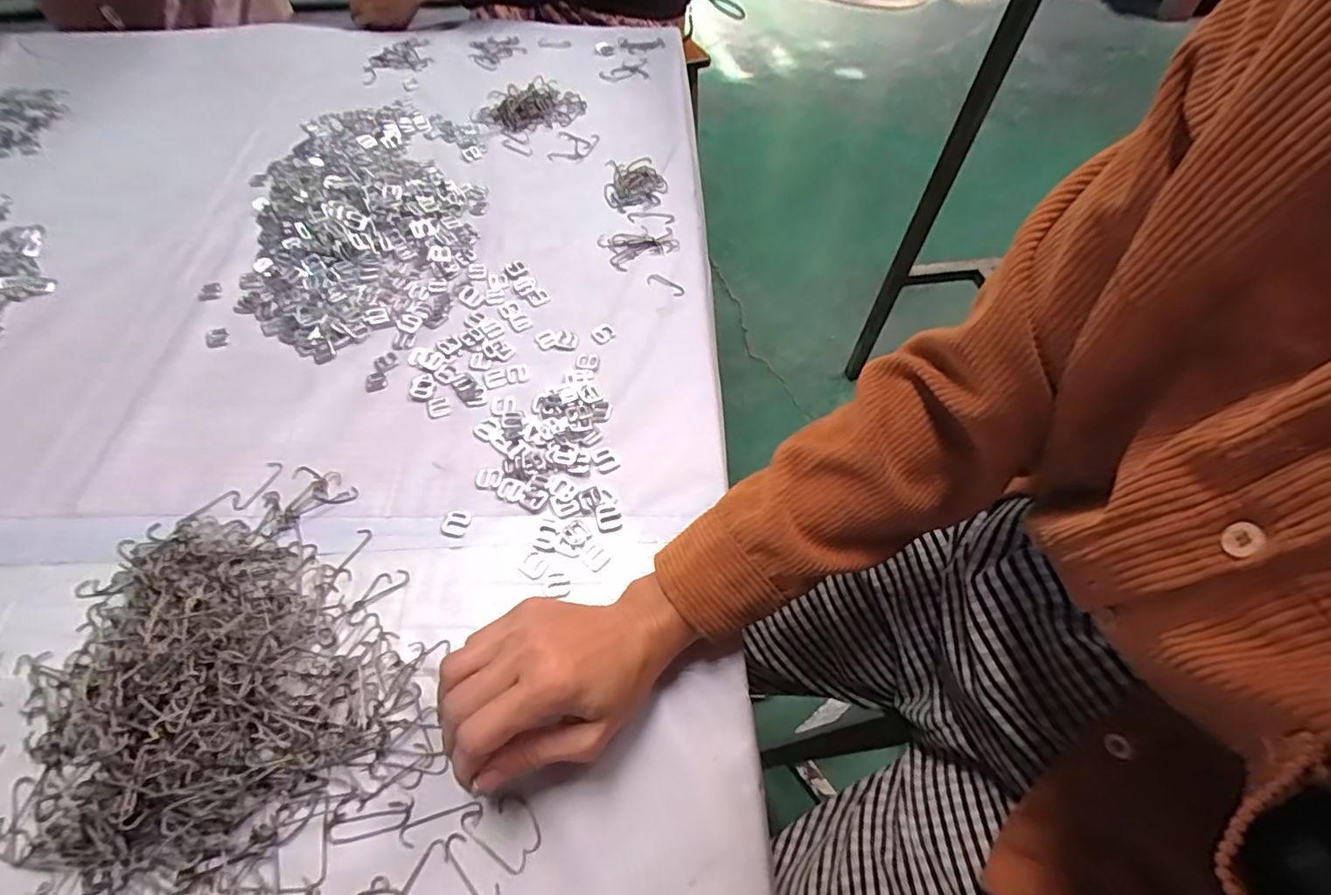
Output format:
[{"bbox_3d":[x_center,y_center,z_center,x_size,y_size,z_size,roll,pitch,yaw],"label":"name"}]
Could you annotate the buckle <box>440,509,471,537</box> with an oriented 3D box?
[{"bbox_3d":[-0.143,0.051,0.391,0.017,0.004,0.020,10,58,5],"label":"buckle"}]

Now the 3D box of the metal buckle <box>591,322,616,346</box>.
[{"bbox_3d":[-0.053,-0.097,0.486,0.021,0.004,0.020,-35,64,-20],"label":"metal buckle"}]

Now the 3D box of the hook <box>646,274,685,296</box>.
[{"bbox_3d":[-0.001,-0.148,0.521,0.039,0.004,0.014,34,63,19],"label":"hook"}]

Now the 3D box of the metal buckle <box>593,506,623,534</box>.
[{"bbox_3d":[-0.040,0.048,0.394,0.017,0.004,0.020,-11,59,-8],"label":"metal buckle"}]

